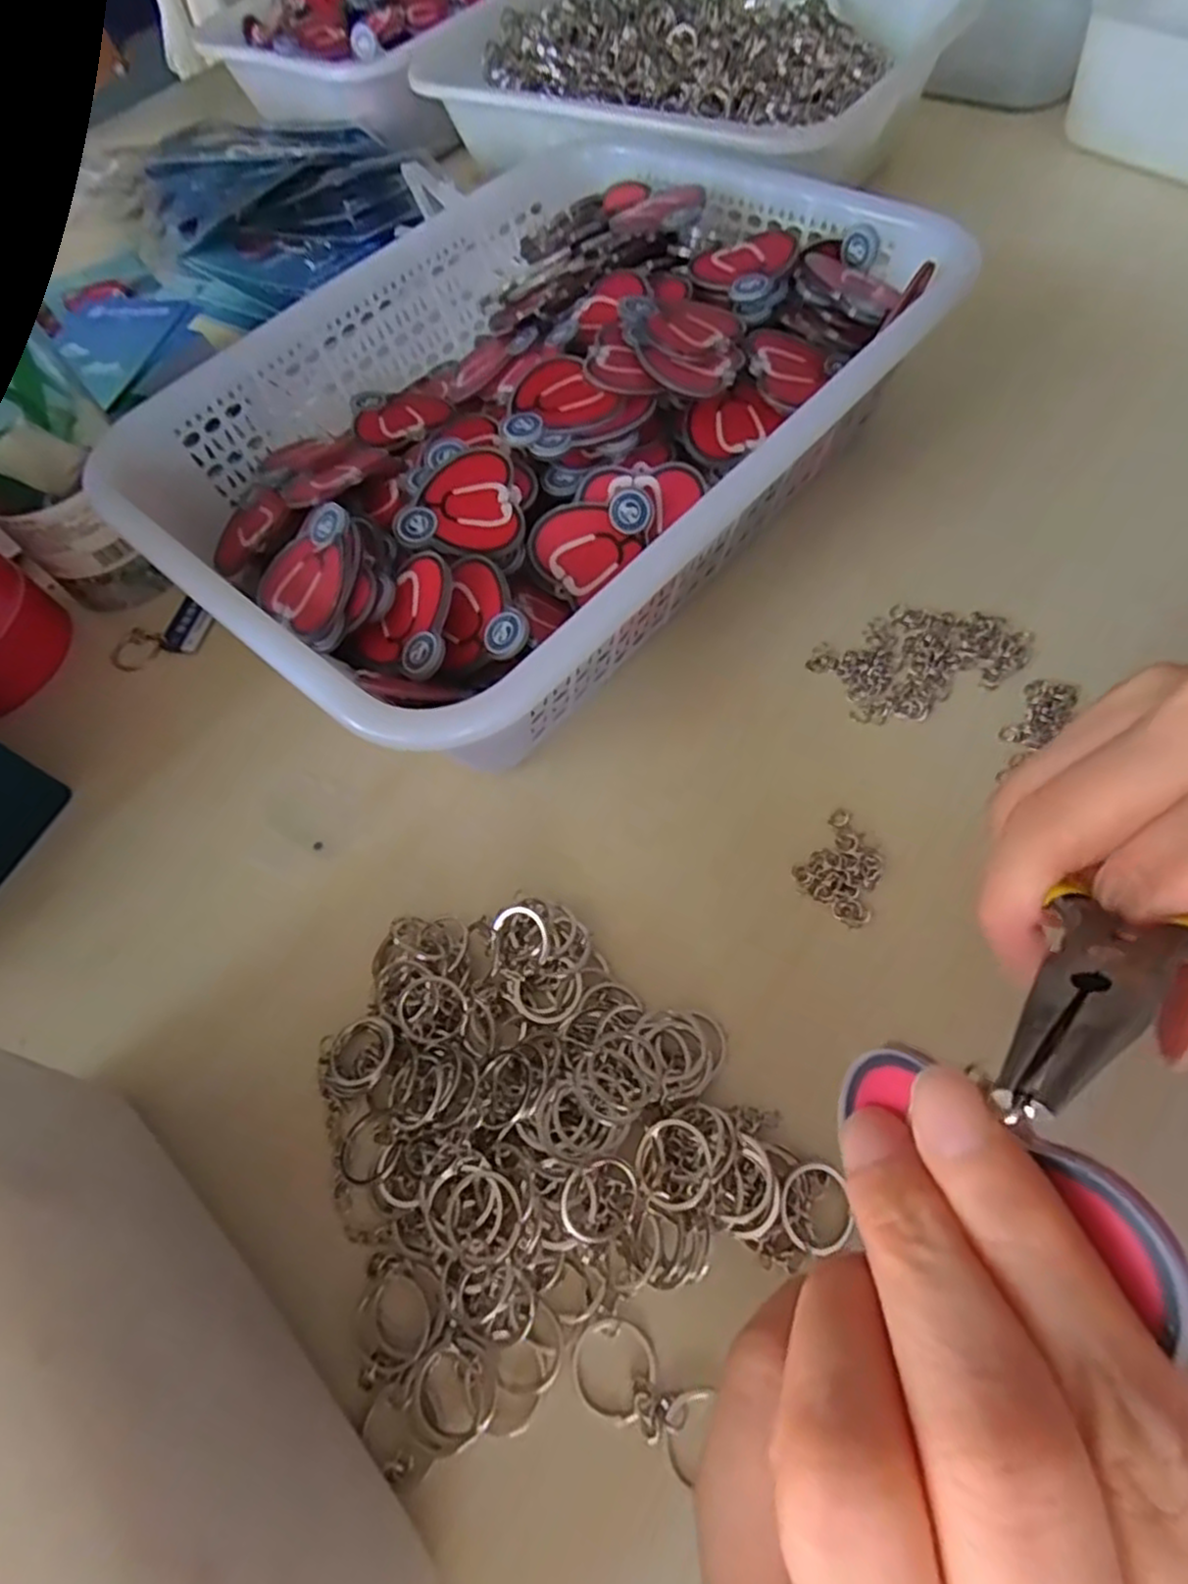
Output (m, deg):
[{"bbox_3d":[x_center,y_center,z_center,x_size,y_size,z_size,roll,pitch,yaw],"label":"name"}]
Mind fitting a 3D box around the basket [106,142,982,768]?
[{"bbox_3d":[-0.028,-0.176,0.354,0.269,0.082,0.349,37,72,23],"label":"basket"}]

